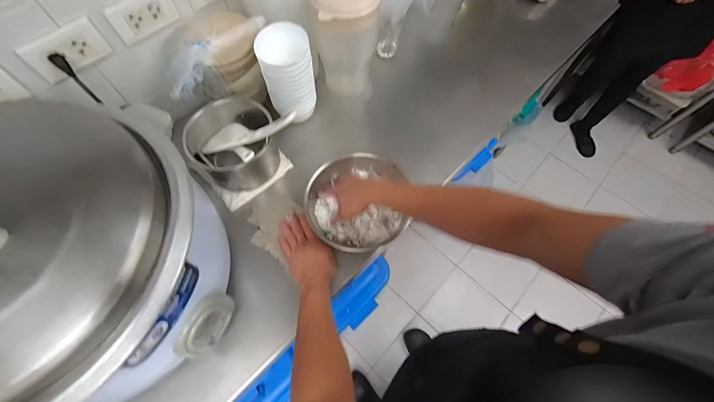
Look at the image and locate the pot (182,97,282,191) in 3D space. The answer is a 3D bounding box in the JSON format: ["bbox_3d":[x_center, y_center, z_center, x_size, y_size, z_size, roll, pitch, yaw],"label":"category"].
[{"bbox_3d":[-0.252,-0.114,0.664,0.138,0.134,0.169,34,69,14],"label":"pot"}]

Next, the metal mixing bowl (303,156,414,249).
[{"bbox_3d":[0.006,-0.001,0.613,0.190,0.085,0.200,0,65,0],"label":"metal mixing bowl"}]

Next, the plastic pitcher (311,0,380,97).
[{"bbox_3d":[-0.021,-0.342,0.697,0.130,0.255,0.102,5,65,2],"label":"plastic pitcher"}]

